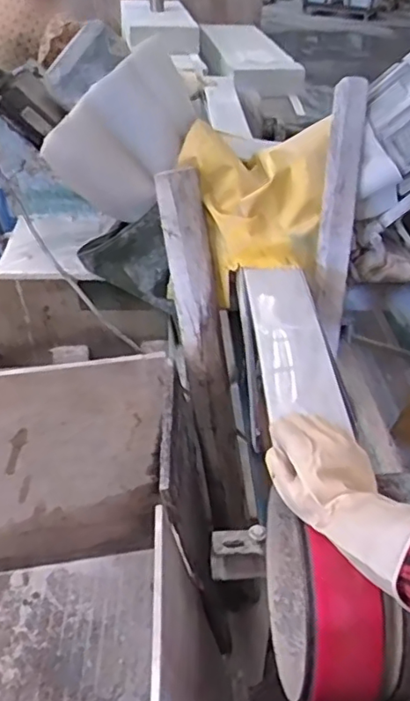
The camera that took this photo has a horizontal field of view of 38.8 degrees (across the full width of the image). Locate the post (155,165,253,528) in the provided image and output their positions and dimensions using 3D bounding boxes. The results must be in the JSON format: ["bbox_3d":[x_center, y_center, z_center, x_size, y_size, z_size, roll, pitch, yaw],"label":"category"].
[{"bbox_3d":[0.007,0.031,1.149,0.098,0.746,0.052,-23,25,-31],"label":"post"}]

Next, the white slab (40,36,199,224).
[{"bbox_3d":[-0.125,-0.384,1.036,0.296,0.206,0.045,-50,29,-5],"label":"white slab"}]

